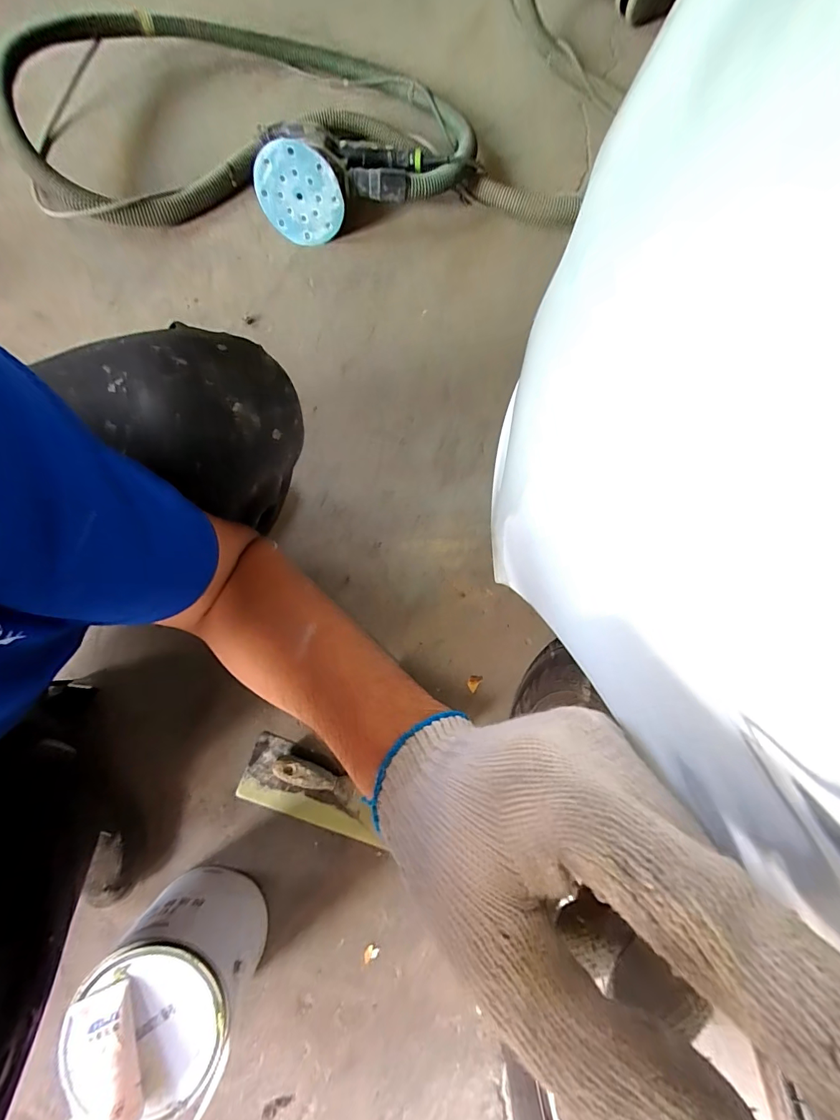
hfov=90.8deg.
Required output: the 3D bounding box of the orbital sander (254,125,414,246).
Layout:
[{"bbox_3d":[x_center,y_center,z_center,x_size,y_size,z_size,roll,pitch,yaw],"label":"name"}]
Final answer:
[{"bbox_3d":[-0.149,-0.694,0.745,0.262,0.135,0.182,11,79,-3],"label":"orbital sander"}]

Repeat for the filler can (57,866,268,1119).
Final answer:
[{"bbox_3d":[-0.271,0.482,0.474,0.153,0.180,0.148,1,79,-5],"label":"filler can"}]

